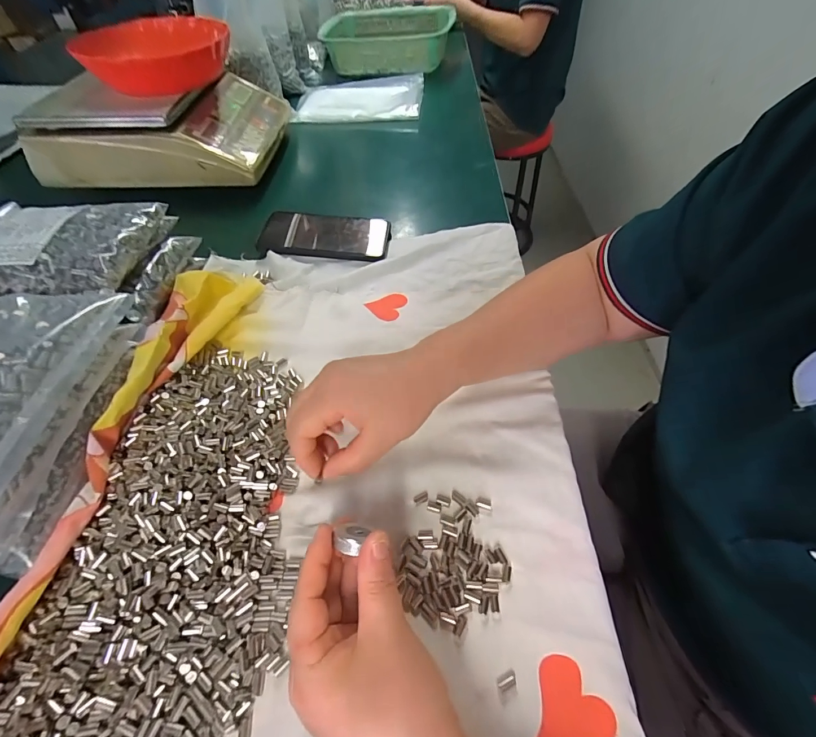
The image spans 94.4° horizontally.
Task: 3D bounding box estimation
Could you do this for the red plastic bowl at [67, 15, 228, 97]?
[{"bbox_3d":[-0.364,-0.458,0.554,0.193,0.053,0.165,-9,54,-6],"label":"red plastic bowl"}]

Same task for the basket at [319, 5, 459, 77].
[{"bbox_3d":[-0.050,-0.774,0.892,0.293,0.093,0.255,6,54,5],"label":"basket"}]

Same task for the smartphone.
[{"bbox_3d":[-0.108,-0.173,0.487,0.163,0.017,0.076,4,53,3],"label":"smartphone"}]

